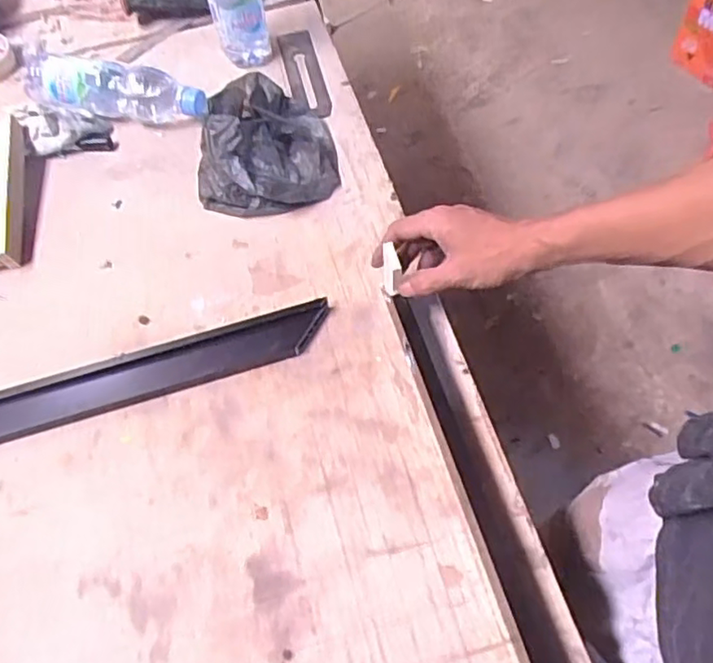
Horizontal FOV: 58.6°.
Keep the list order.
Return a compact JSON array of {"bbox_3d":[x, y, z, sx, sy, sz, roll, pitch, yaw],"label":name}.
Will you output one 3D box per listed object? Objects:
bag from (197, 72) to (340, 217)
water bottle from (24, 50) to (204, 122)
[{"bbox_3d":[-0.106,-0.221,0.740,0.159,0.073,0.179,-6,58,0],"label":"bag"},{"bbox_3d":[-0.309,-0.289,0.802,0.245,0.068,0.085,15,61,13],"label":"water bottle"}]

